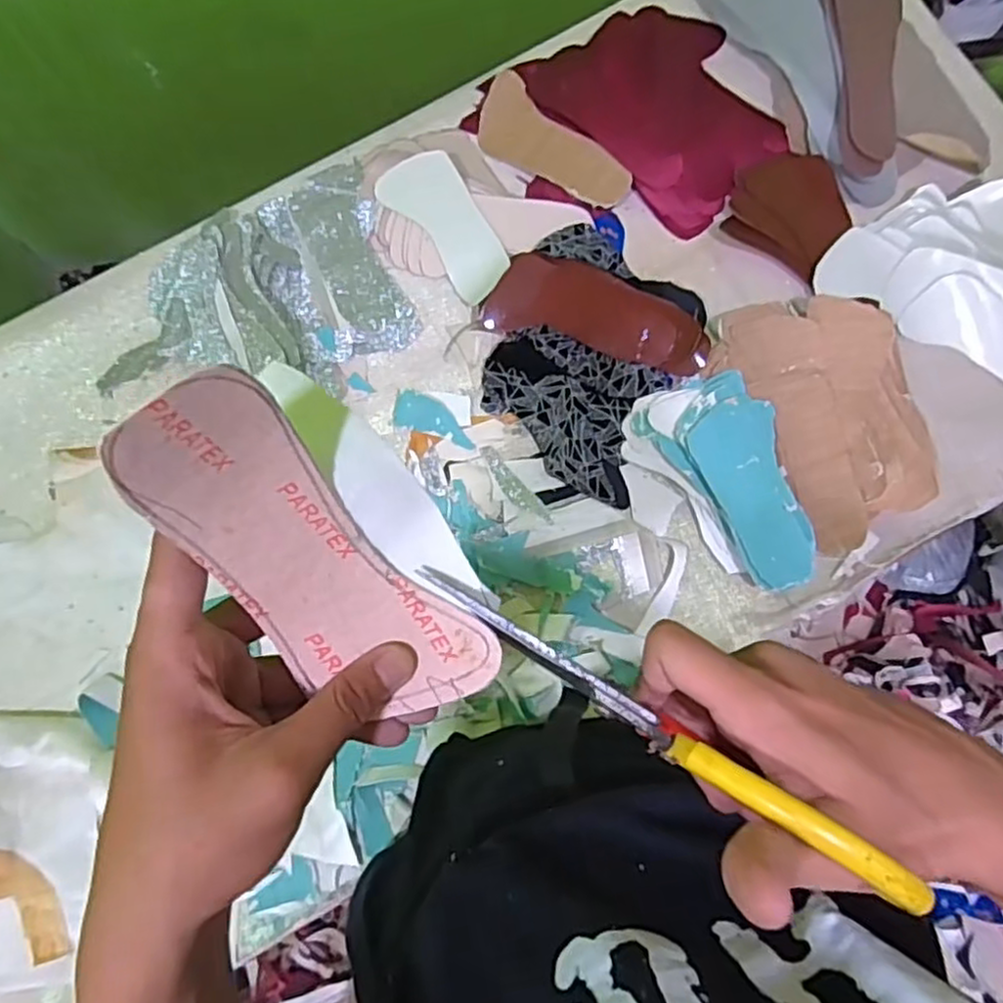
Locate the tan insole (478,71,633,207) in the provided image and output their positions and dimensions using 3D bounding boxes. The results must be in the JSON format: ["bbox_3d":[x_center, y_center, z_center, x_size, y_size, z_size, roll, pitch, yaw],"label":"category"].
[{"bbox_3d":[0.044,-0.339,0.697,0.169,0.008,0.067,44,110,7],"label":"tan insole"}]

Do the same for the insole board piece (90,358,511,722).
[{"bbox_3d":[-0.064,0.022,0.239,0.056,0.035,0.147,-42,125,-7],"label":"insole board piece"}]

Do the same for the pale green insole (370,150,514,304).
[{"bbox_3d":[-0.050,-0.263,0.673,0.069,0.006,0.155,-41,81,17],"label":"pale green insole"}]

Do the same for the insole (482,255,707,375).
[{"bbox_3d":[0.087,-0.171,0.650,0.199,0.036,0.070,16,80,3],"label":"insole"}]

